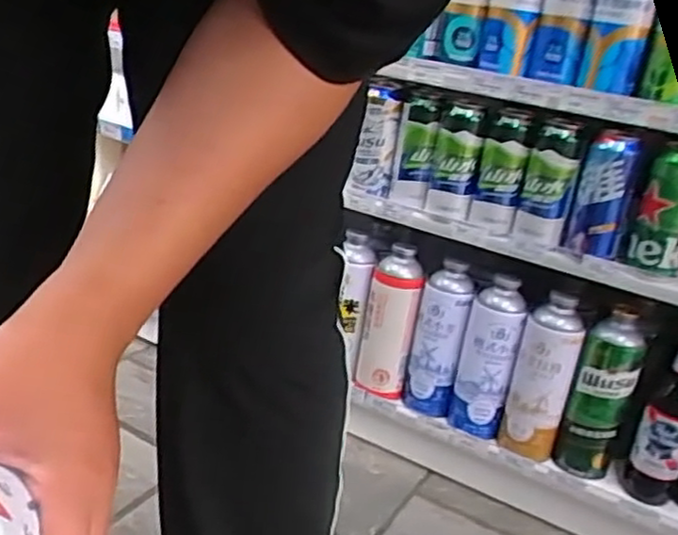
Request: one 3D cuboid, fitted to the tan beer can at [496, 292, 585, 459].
[{"bbox_3d":[0.294,0.158,1.028,0.083,0.226,0.096,16,25,20],"label":"tan beer can"}]

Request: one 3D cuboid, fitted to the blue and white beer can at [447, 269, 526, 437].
[{"bbox_3d":[0.224,0.132,1.069,0.078,0.230,0.081,13,23,14],"label":"blue and white beer can"}]

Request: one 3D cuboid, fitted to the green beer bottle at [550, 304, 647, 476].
[{"bbox_3d":[0.368,0.184,1.002,0.081,0.237,0.074,16,25,19],"label":"green beer bottle"}]

